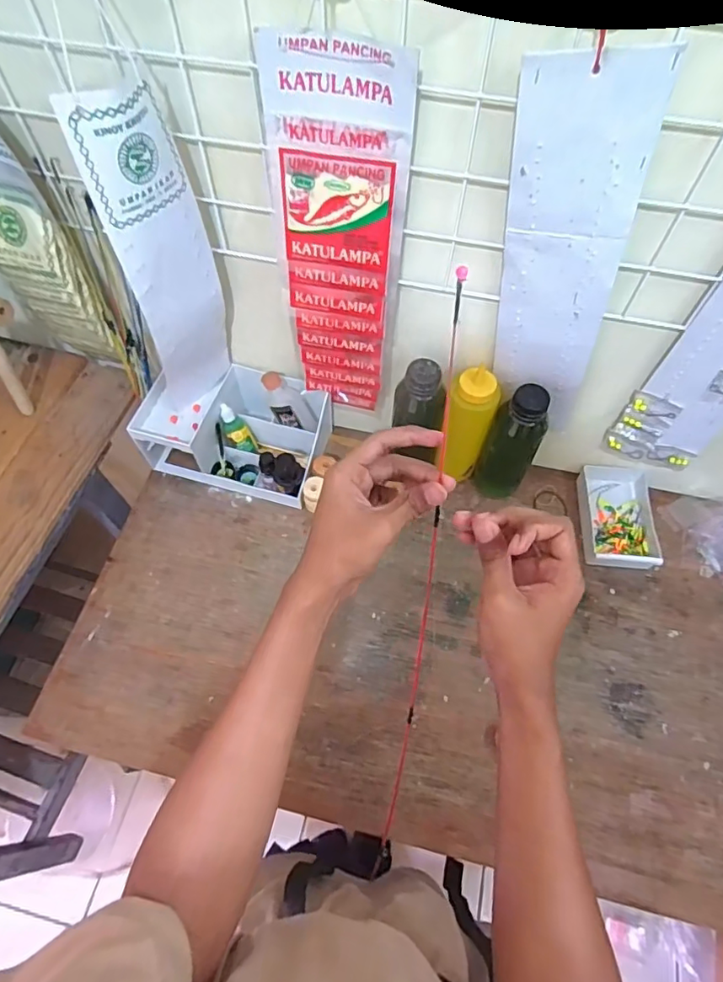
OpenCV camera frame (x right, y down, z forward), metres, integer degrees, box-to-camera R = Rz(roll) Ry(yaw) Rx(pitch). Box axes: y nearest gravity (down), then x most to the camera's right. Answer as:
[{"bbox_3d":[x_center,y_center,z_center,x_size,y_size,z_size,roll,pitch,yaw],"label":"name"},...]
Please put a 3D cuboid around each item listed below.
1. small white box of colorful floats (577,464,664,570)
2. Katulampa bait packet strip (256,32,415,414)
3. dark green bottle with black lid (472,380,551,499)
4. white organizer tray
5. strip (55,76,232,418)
[{"bbox_3d":[0.344,0.031,0.733,0.092,0.028,0.147,4,61,2],"label":"small white box of colorful floats"},{"bbox_3d":[-0.018,-0.217,0.549,0.114,0.389,0.026,12,62,7],"label":"Katulampa bait packet strip"},{"bbox_3d":[0.191,-0.058,0.690,0.060,0.186,0.053,20,63,11],"label":"dark green bottle with black lid"},{"bbox_3d":[-0.169,-0.089,0.755,0.221,0.115,0.171,20,63,11],"label":"white organizer tray"},{"bbox_3d":[-0.201,-0.215,0.567,0.096,0.367,0.063,-34,66,-17],"label":"strip"}]

